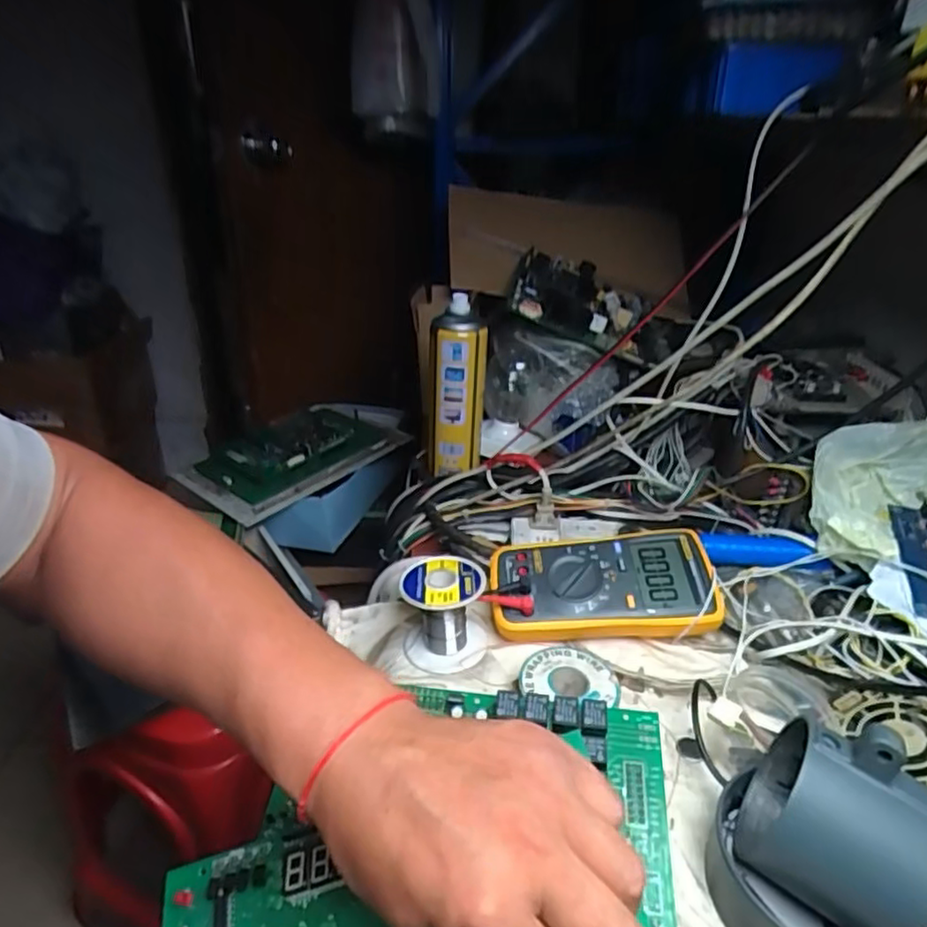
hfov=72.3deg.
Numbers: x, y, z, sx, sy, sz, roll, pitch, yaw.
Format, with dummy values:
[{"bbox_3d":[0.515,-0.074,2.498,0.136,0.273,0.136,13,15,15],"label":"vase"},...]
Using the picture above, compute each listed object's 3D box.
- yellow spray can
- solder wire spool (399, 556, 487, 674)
[{"bbox_3d":[-0.005,-0.088,0.731,0.062,0.193,0.057,1,28,0],"label":"yellow spray can"},{"bbox_3d":[-0.015,0.122,0.500,0.064,0.080,0.057,1,28,0],"label":"solder wire spool"}]

